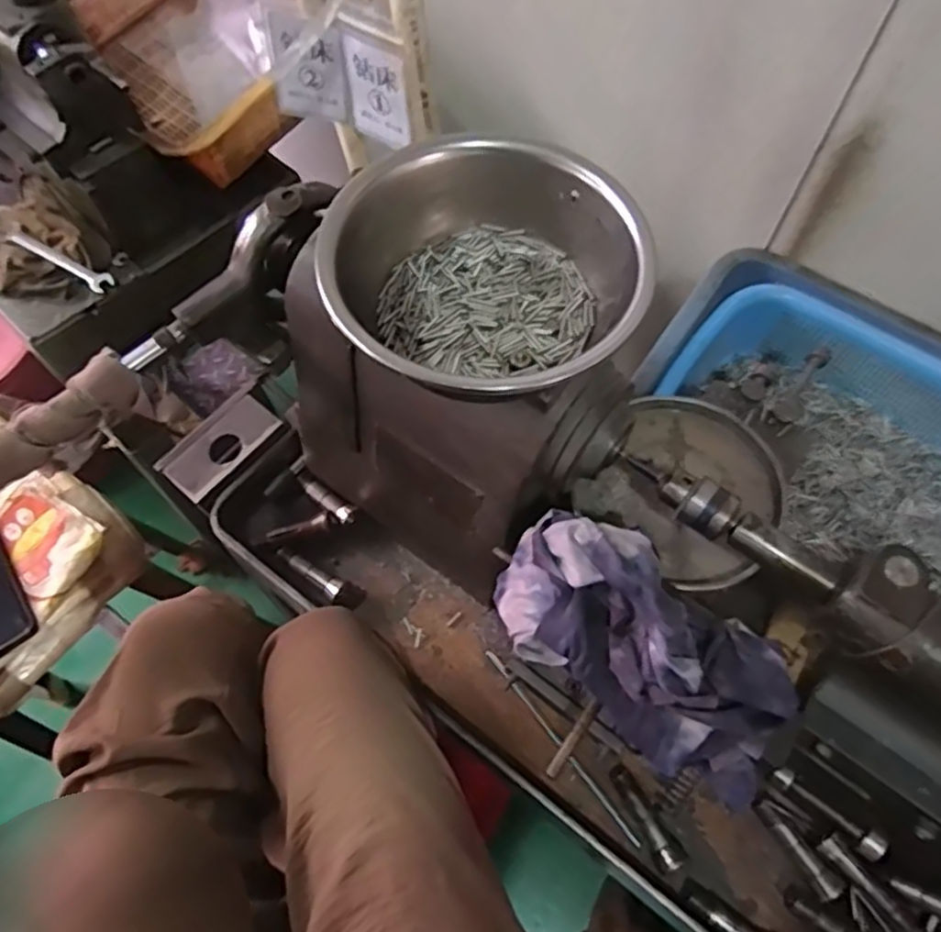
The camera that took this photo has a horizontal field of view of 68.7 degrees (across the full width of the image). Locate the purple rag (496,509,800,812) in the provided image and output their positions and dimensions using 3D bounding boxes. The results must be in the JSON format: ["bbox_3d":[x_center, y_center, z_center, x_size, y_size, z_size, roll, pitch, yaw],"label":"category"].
[{"bbox_3d":[0.100,0.100,0.394,0.183,0.051,0.092,37,69,17],"label":"purple rag"}]

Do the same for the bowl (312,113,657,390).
[{"bbox_3d":[0.007,-0.105,0.398,0.170,0.061,0.173,0,63,0],"label":"bowl"}]

